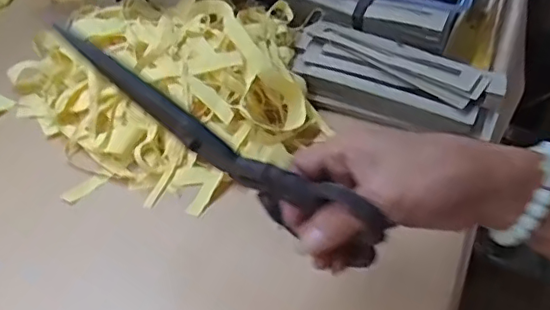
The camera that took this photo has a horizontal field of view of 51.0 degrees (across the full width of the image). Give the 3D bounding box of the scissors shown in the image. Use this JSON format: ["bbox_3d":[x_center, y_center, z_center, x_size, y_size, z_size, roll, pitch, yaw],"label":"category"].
[{"bbox_3d":[-0.035,-0.006,0.326,0.212,0.056,0.017,32,42,12],"label":"scissors"}]

